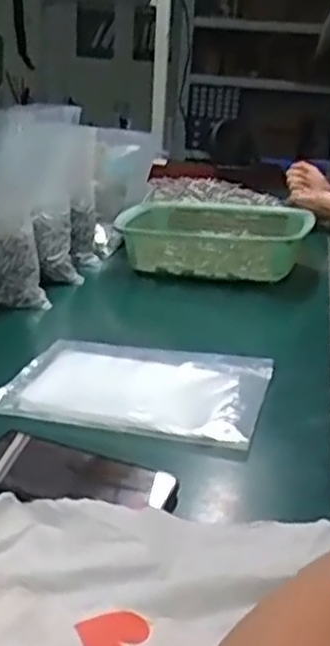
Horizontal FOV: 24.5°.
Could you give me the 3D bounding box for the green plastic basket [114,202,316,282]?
[{"bbox_3d":[0.072,-0.137,1.214,0.305,0.075,0.207,12,23,21],"label":"green plastic basket"}]

